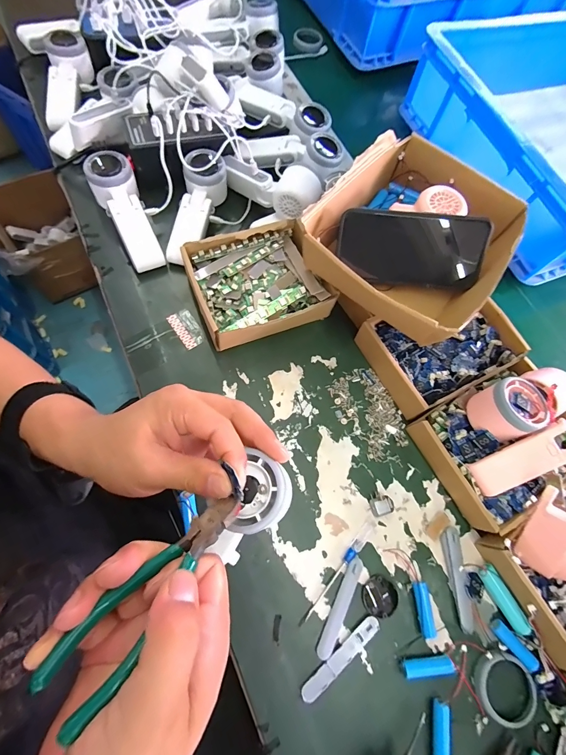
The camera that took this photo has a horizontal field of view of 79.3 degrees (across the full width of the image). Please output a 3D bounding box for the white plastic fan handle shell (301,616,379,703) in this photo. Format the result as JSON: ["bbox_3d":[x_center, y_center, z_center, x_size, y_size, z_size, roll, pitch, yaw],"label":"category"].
[{"bbox_3d":[0.057,0.274,0.334,0.094,0.010,0.015,-37,78,-11],"label":"white plastic fan handle shell"}]

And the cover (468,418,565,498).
[{"bbox_3d":[0.246,0.085,0.348,0.101,0.010,0.040,-34,88,16],"label":"cover"}]

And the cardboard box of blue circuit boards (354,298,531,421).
[{"bbox_3d":[0.200,-0.042,0.438,0.167,0.042,0.126,-26,76,-8],"label":"cardboard box of blue circuit boards"}]

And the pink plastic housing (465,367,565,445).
[{"bbox_3d":[0.265,0.026,0.375,0.120,0.050,0.060,-22,74,-14],"label":"pink plastic housing"}]

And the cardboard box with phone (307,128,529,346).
[{"bbox_3d":[0.156,-0.165,0.424,0.207,0.091,0.226,39,71,8],"label":"cardboard box with phone"}]

